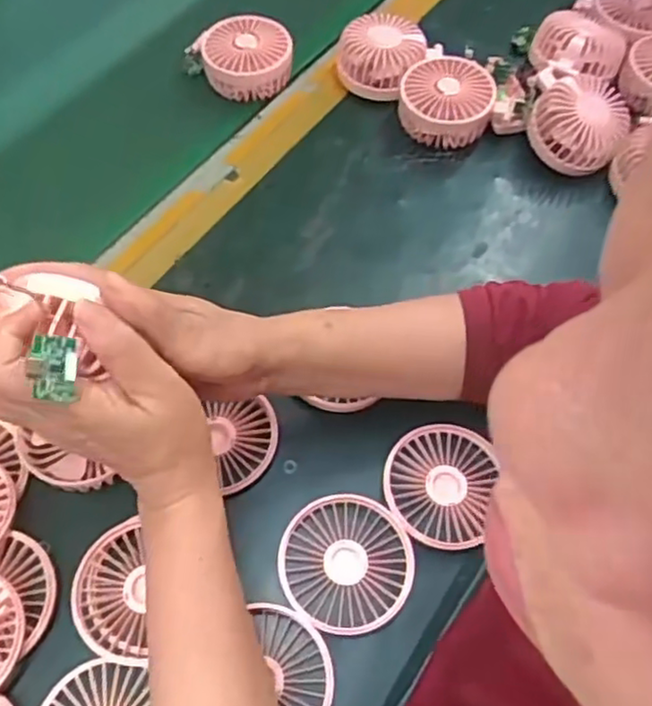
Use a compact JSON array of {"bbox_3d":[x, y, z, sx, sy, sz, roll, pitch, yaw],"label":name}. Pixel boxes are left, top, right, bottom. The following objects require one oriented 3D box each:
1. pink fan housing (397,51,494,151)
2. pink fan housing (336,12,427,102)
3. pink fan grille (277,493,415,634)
[{"bbox_3d":[0.113,-0.236,0.623,0.084,0.045,0.082,1,60,-2],"label":"pink fan housing"},{"bbox_3d":[0.054,-0.293,0.647,0.083,0.042,0.077,14,60,5],"label":"pink fan housing"},{"bbox_3d":[0.014,0.141,0.445,0.087,0.010,0.086,5,60,0],"label":"pink fan grille"}]

